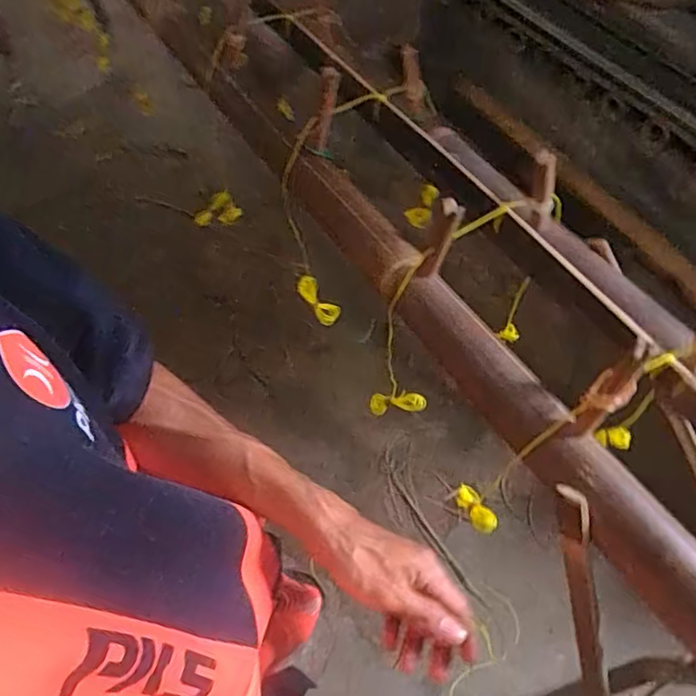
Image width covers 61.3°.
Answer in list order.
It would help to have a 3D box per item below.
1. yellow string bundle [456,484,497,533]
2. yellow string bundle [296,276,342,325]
[{"bbox_3d":[0.125,0.157,0.582,0.022,0.073,0.019,-11,99,-4],"label":"yellow string bundle"},{"bbox_3d":[-0.039,-0.063,0.782,0.026,0.086,0.024,3,54,38],"label":"yellow string bundle"}]

